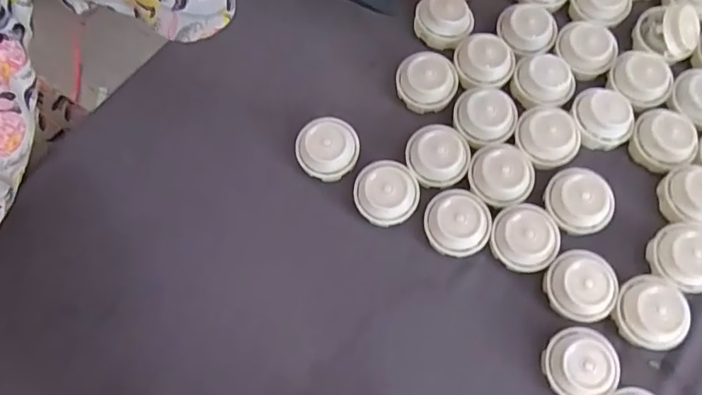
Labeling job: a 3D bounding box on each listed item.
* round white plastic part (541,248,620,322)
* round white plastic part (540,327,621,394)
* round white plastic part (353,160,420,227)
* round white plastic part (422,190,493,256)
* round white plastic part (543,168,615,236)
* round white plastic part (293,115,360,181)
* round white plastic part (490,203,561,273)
[{"bbox_3d":[0.225,0.086,0.512,0.063,0.034,0.066,0,73,1],"label":"round white plastic part"},{"bbox_3d":[0.219,0.159,0.495,0.063,0.036,0.068,0,73,1],"label":"round white plastic part"},{"bbox_3d":[0.038,-0.008,0.546,0.067,0.033,0.066,0,73,1],"label":"round white plastic part"},{"bbox_3d":[0.109,0.024,0.533,0.065,0.025,0.068,0,73,1],"label":"round white plastic part"},{"bbox_3d":[0.233,0.007,0.546,0.066,0.045,0.071,0,73,1],"label":"round white plastic part"},{"bbox_3d":[-0.025,-0.054,0.569,0.066,0.030,0.065,0,73,1],"label":"round white plastic part"},{"bbox_3d":[0.177,0.037,0.529,0.069,0.028,0.065,0,73,1],"label":"round white plastic part"}]

